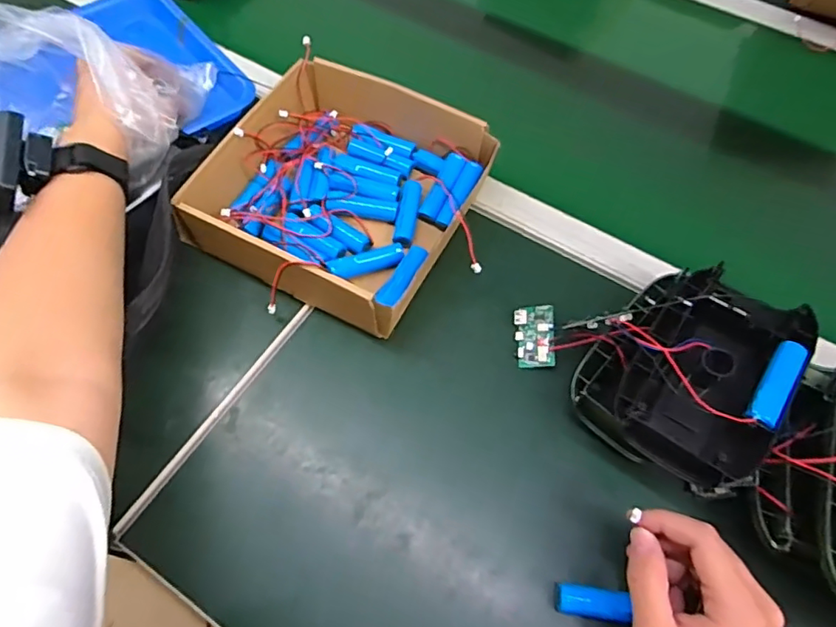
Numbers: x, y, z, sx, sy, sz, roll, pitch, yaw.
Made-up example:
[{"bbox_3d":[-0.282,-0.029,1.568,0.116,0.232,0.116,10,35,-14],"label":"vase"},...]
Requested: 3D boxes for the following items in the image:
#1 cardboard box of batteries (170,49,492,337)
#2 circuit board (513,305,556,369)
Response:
[{"bbox_3d":[-0.063,-0.111,0.500,0.222,0.066,0.218,24,64,12],"label":"cardboard box of batteries"},{"bbox_3d":[0.098,0.019,0.462,0.032,0.004,0.055,-4,62,16],"label":"circuit board"}]

